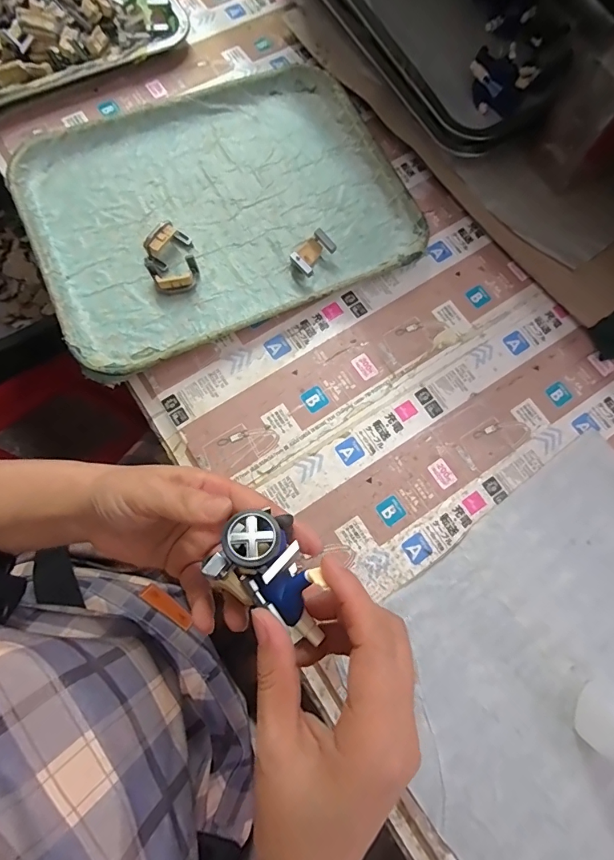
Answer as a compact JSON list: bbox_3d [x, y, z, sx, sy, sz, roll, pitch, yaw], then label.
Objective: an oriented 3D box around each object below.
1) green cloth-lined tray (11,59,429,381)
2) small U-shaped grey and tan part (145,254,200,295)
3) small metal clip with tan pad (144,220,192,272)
[{"bbox_3d":[-0.084,-0.219,0.407,0.332,0.028,0.268,-24,78,-7],"label":"green cloth-lined tray"},{"bbox_3d":[-0.121,-0.140,0.382,0.043,0.022,0.027,-5,76,-2],"label":"small U-shaped grey and tan part"},{"bbox_3d":[-0.131,-0.171,0.391,0.024,0.024,0.045,31,77,6],"label":"small metal clip with tan pad"}]

